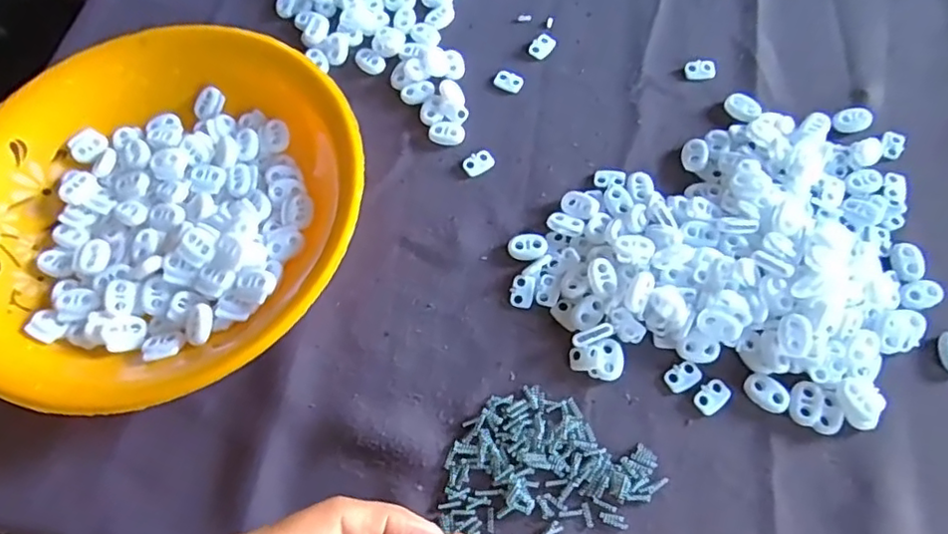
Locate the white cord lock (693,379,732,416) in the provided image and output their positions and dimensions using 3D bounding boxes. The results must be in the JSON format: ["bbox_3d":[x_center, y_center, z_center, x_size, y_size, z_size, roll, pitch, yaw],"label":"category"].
[{"bbox_3d":[0.123,0.067,0.314,0.019,0.004,0.013,-40,70,-13],"label":"white cord lock"}]

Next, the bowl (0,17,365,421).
[{"bbox_3d":[-0.181,-0.034,0.351,0.229,0.043,0.229,-1,66,3],"label":"bowl"}]

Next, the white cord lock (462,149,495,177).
[{"bbox_3d":[0.003,-0.065,0.383,0.020,0.004,0.013,-28,68,-9],"label":"white cord lock"}]

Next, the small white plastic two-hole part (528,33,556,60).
[{"bbox_3d":[0.046,-0.150,0.413,0.013,0.004,0.019,36,73,17],"label":"small white plastic two-hole part"}]

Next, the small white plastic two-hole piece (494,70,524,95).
[{"bbox_3d":[0.023,-0.123,0.403,0.018,0.004,0.015,21,69,12],"label":"small white plastic two-hole piece"}]

